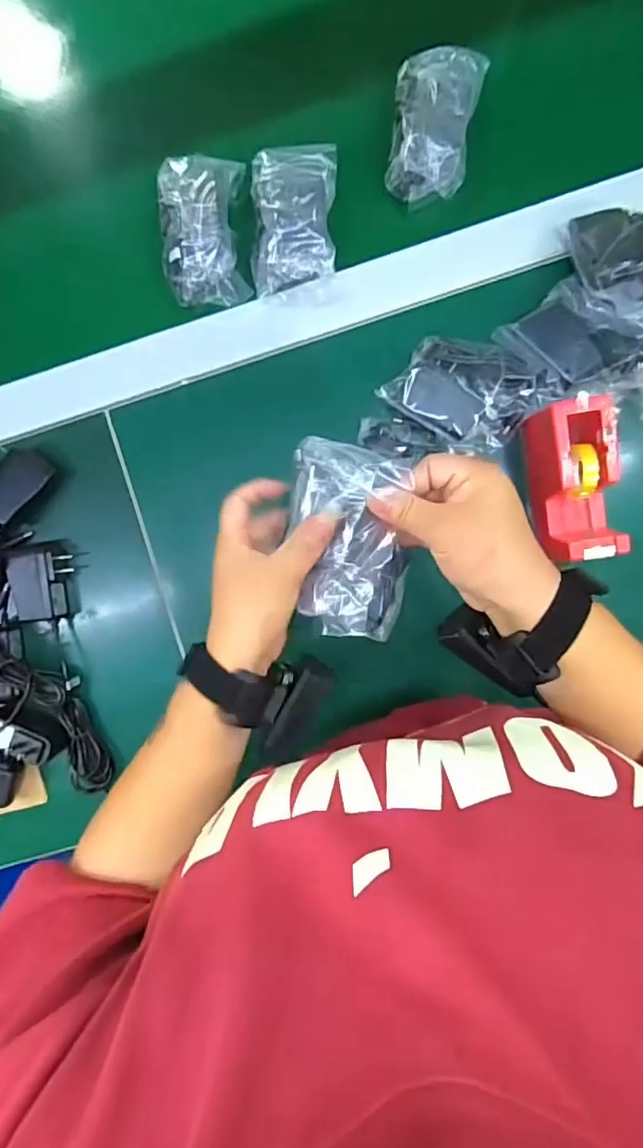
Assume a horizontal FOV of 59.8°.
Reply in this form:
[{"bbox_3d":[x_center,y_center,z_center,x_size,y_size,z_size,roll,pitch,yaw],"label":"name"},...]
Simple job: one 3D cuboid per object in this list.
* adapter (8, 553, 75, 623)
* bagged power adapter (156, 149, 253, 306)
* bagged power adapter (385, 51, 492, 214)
[{"bbox_3d":[-0.266,0.009,0.539,0.056,0.037,0.068,-5,92,3],"label":"adapter"},{"bbox_3d":[-0.108,-0.317,0.515,0.071,0.042,0.128,-2,92,3],"label":"bagged power adapter"},{"bbox_3d":[0.099,-0.396,0.492,0.069,0.031,0.124,11,93,3],"label":"bagged power adapter"}]

